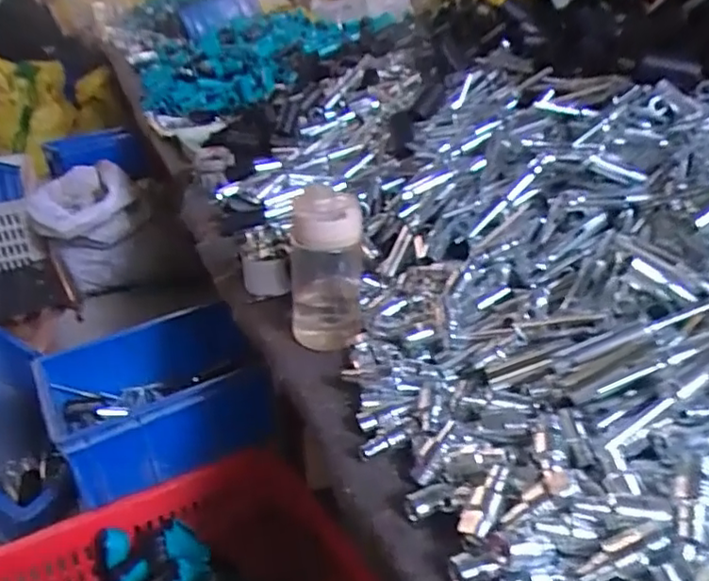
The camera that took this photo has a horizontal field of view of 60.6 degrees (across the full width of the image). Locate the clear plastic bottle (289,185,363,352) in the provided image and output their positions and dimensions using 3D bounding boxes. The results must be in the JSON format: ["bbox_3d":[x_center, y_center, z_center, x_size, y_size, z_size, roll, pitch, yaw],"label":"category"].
[{"bbox_3d":[-0.030,-0.022,0.620,0.070,0.157,0.088,-3,28,-3],"label":"clear plastic bottle"}]

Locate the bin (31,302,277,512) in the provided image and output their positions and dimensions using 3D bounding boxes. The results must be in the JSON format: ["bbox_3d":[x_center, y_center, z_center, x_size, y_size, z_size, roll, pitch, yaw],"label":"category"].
[{"bbox_3d":[-0.323,0.164,0.970,0.316,0.145,0.327,-13,30,-20],"label":"bin"}]

